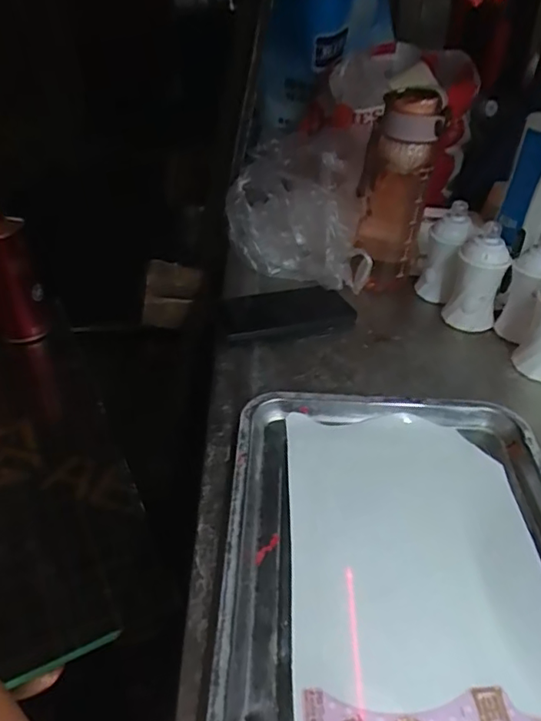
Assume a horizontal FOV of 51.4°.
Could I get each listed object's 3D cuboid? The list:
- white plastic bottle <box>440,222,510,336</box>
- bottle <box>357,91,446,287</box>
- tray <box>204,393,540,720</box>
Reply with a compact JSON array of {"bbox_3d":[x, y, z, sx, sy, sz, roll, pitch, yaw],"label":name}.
[{"bbox_3d":[0.234,-0.092,0.636,0.057,0.106,0.049,17,42,23],"label":"white plastic bottle"},{"bbox_3d":[0.145,-0.194,0.660,0.070,0.219,0.075,-11,38,-10],"label":"bottle"},{"bbox_3d":[0.093,0.146,0.398,0.248,0.035,0.327,0,38,4],"label":"tray"}]

